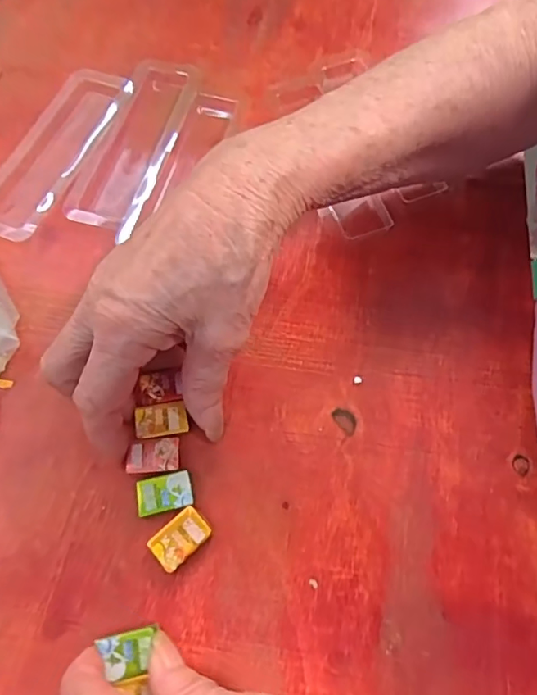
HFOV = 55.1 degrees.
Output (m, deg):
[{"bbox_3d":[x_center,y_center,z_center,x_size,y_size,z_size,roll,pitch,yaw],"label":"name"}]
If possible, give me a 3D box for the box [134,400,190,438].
[{"bbox_3d":[-0.053,0.035,0.254,0.026,0.004,0.016,-8,67,-4],"label":"box"}]

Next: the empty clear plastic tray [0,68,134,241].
[{"bbox_3d":[-0.135,-0.124,0.325,0.050,0.009,0.133,22,68,9],"label":"empty clear plastic tray"}]

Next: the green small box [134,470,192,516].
[{"bbox_3d":[-0.049,0.069,0.243,0.025,0.006,0.016,-12,67,-6],"label":"green small box"}]

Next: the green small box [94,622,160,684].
[{"bbox_3d":[-0.058,0.128,0.215,0.024,0.006,0.017,-14,68,-6],"label":"green small box"}]

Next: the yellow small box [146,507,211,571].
[{"bbox_3d":[-0.040,0.087,0.236,0.026,0.008,0.017,-41,73,-16],"label":"yellow small box"}]

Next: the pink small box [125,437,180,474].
[{"bbox_3d":[-0.055,0.052,0.247,0.025,0.004,0.016,-3,67,-2],"label":"pink small box"}]

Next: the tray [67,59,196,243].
[{"bbox_3d":[-0.084,-0.133,0.330,0.049,0.007,0.137,15,67,6],"label":"tray"}]

